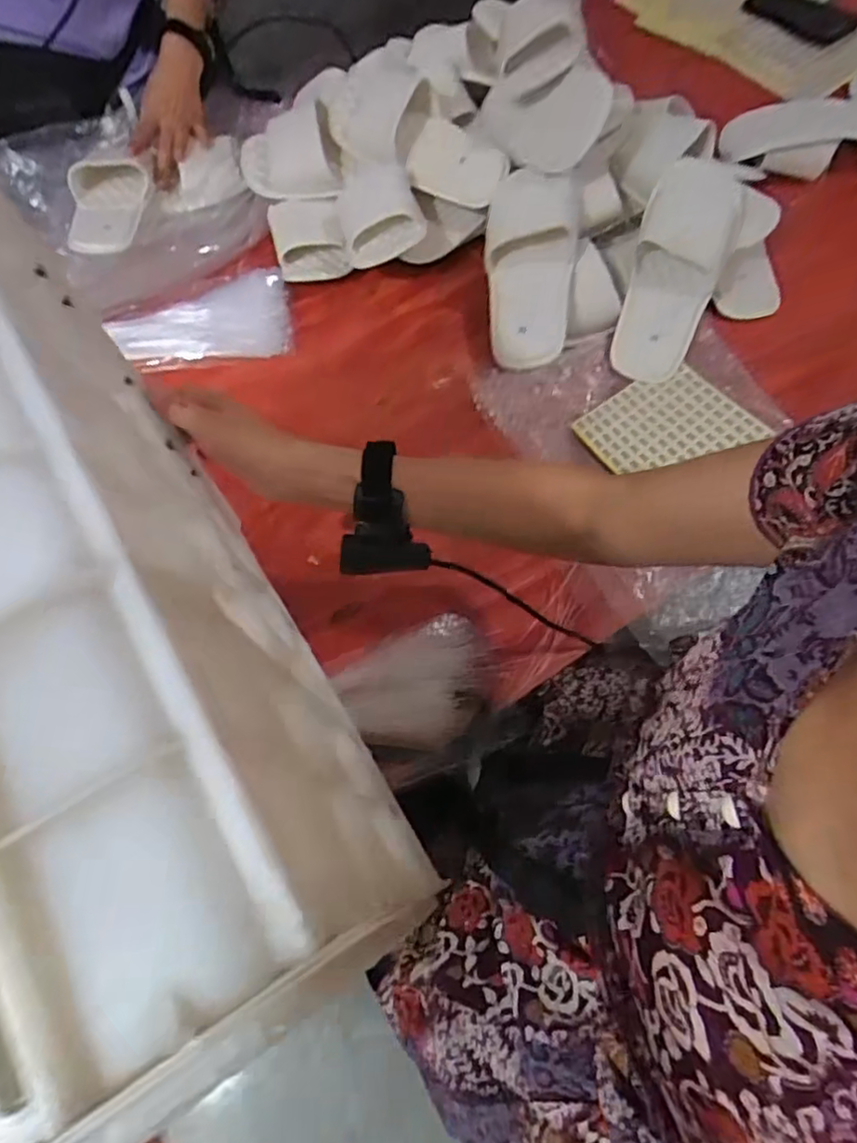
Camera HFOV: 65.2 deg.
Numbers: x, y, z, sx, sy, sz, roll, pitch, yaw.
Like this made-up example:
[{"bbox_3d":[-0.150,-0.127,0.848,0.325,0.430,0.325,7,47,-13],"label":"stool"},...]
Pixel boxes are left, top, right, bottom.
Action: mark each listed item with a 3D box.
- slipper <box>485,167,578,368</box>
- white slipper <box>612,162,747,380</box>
[{"bbox_3d":[0.109,-0.322,0.724,0.098,0.041,0.215,4,97,4],"label":"slipper"},{"bbox_3d":[0.275,-0.337,0.744,0.099,0.065,0.283,22,87,11],"label":"white slipper"}]

